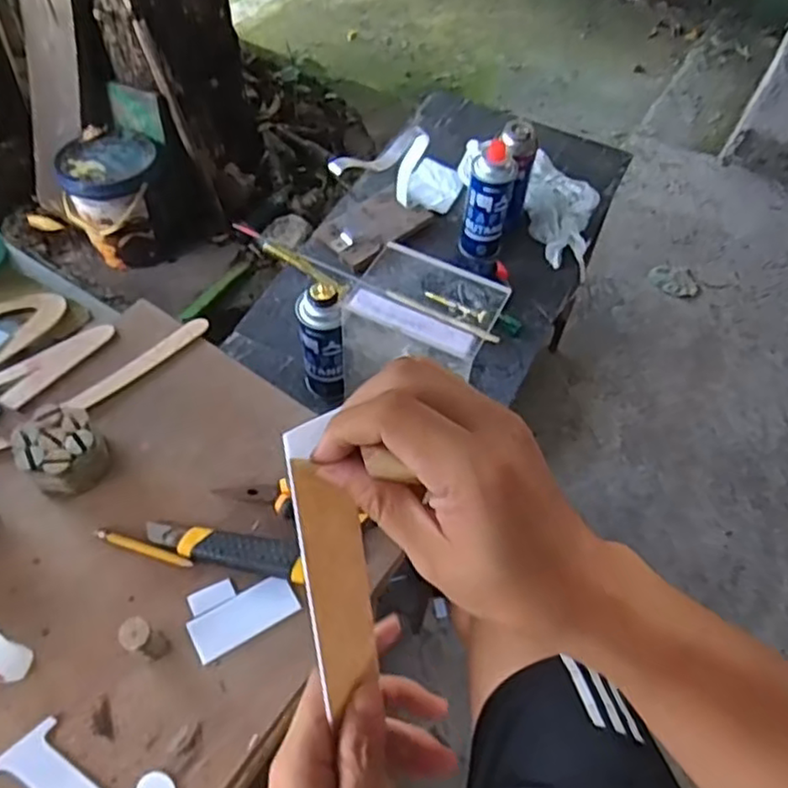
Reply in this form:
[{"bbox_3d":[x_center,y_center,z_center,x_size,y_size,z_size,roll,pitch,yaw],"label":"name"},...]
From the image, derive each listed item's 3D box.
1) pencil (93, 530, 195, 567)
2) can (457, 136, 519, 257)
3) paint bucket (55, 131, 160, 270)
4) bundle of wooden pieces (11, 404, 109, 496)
[{"bbox_3d":[-0.229,0.142,0.615,0.094,0.007,0.010,16,59,6],"label":"pencil"},{"bbox_3d":[0.139,-0.282,1.016,0.070,0.185,0.065,2,58,-3],"label":"can"},{"bbox_3d":[-0.648,-0.455,1.585,0.222,0.214,0.221,2,58,-3],"label":"paint bucket"},{"bbox_3d":[-0.316,0.055,0.642,0.077,0.052,0.069,36,63,17],"label":"bundle of wooden pieces"}]

